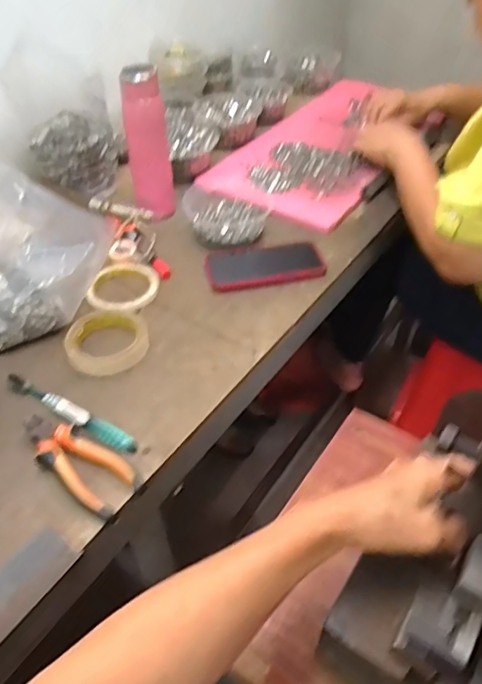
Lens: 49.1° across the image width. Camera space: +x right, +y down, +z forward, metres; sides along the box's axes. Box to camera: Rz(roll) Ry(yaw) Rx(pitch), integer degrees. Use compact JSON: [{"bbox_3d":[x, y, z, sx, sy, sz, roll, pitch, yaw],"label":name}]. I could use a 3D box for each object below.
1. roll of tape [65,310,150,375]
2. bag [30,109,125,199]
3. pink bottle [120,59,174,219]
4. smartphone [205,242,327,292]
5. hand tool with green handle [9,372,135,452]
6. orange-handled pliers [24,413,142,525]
[{"bbox_3d":[-0.165,-0.004,0.654,0.097,0.020,0.105,-1,45,1],"label":"roll of tape"},{"bbox_3d":[-0.274,-0.329,0.905,0.115,0.126,0.122,1,45,3],"label":"bag"},{"bbox_3d":[-0.139,-0.286,0.791,0.062,0.210,0.061,-9,45,-7],"label":"pink bottle"},{"bbox_3d":[0.034,-0.116,0.771,0.167,0.013,0.086,-9,45,-7],"label":"smartphone"},{"bbox_3d":[-0.187,0.076,0.582,0.175,0.017,0.025,22,50,23],"label":"hand tool with green handle"},{"bbox_3d":[-0.165,0.118,0.532,0.134,0.028,0.054,27,52,26],"label":"orange-handled pliers"}]

